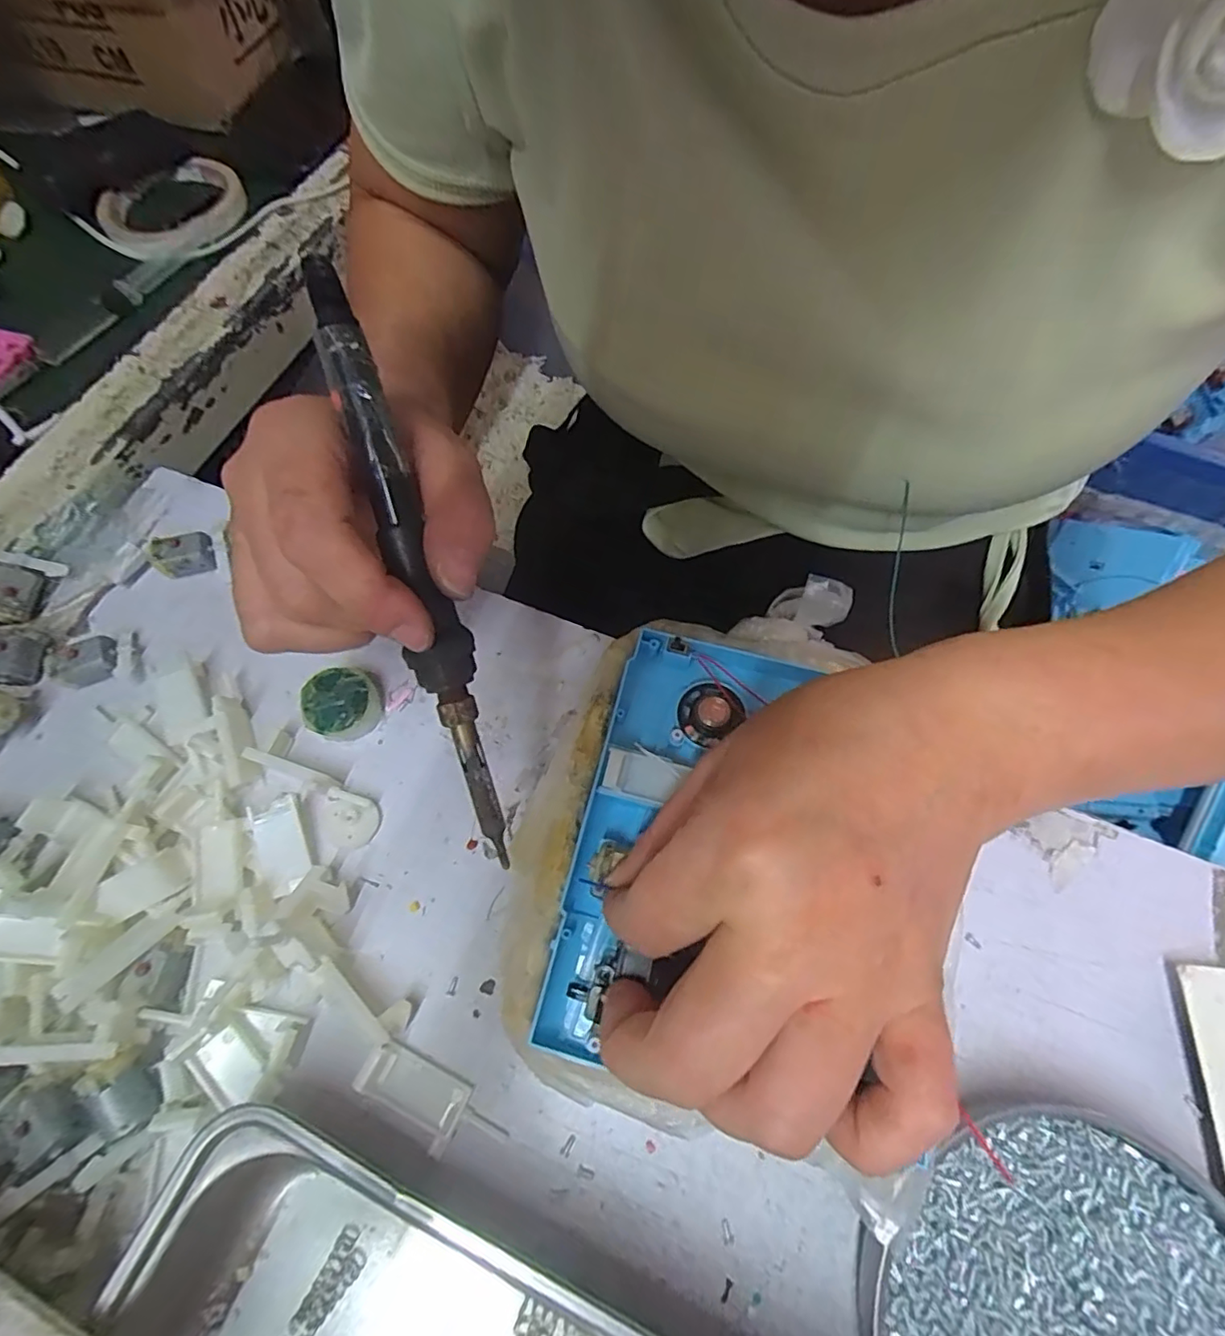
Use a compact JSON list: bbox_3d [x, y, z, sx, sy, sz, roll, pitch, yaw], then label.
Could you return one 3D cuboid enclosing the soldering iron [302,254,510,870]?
[{"bbox_3d":[-0.063,-0.028,0.186,0.020,0.017,0.197,-17,98,-8],"label":"soldering iron"}]

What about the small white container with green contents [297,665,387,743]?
[{"bbox_3d":[-0.128,0.018,0.277,0.033,0.019,0.030,0,67,-1],"label":"small white container with green contents"}]

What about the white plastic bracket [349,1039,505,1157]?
[{"bbox_3d":[-0.069,0.164,0.219,0.057,0.015,0.024,31,68,0],"label":"white plastic bracket"}]

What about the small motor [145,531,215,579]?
[{"bbox_3d":[-0.222,-0.058,0.304,0.027,0.019,0.016,-19,68,-9],"label":"small motor"}]

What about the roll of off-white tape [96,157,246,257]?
[{"bbox_3d":[-0.307,-0.325,0.416,0.097,0.011,0.097,0,67,-1],"label":"roll of off-white tape"}]

